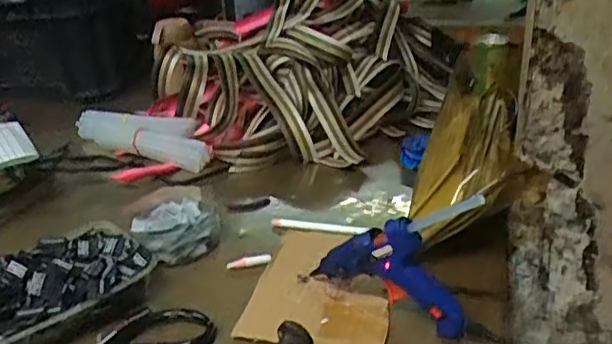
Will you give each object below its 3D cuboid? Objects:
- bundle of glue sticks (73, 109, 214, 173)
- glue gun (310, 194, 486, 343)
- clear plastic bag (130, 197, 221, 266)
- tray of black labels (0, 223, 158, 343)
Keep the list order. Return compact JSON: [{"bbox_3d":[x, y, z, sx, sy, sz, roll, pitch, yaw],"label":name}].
[{"bbox_3d":[-0.231,-0.057,0.861,0.247,0.039,0.072,14,32,30],"label":"bundle of glue sticks"},{"bbox_3d":[0.070,0.066,0.507,0.136,0.124,0.025,15,32,30],"label":"glue gun"},{"bbox_3d":[-0.136,0.058,0.647,0.081,0.027,0.092,-26,36,-38],"label":"clear plastic bag"},{"bbox_3d":[-0.225,0.105,0.549,0.122,0.039,0.170,22,36,38],"label":"tray of black labels"}]

